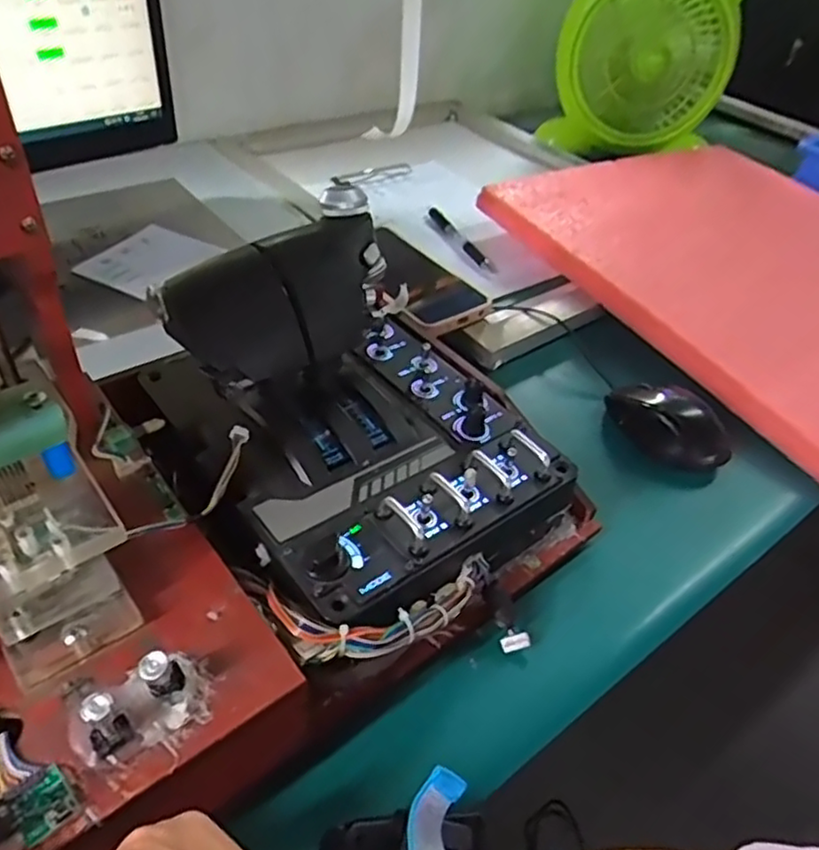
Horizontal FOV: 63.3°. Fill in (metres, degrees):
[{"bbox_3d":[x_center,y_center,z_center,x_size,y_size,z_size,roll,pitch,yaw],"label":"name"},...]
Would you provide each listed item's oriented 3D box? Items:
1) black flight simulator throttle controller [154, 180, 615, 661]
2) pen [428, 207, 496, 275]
[{"bbox_3d":[-0.025,0.000,0.398,0.219,0.138,0.236,-26,52,-30],"label":"black flight simulator throttle controller"},{"bbox_3d":[0.054,-0.200,0.717,0.016,0.013,0.138,-14,49,-21],"label":"pen"}]

